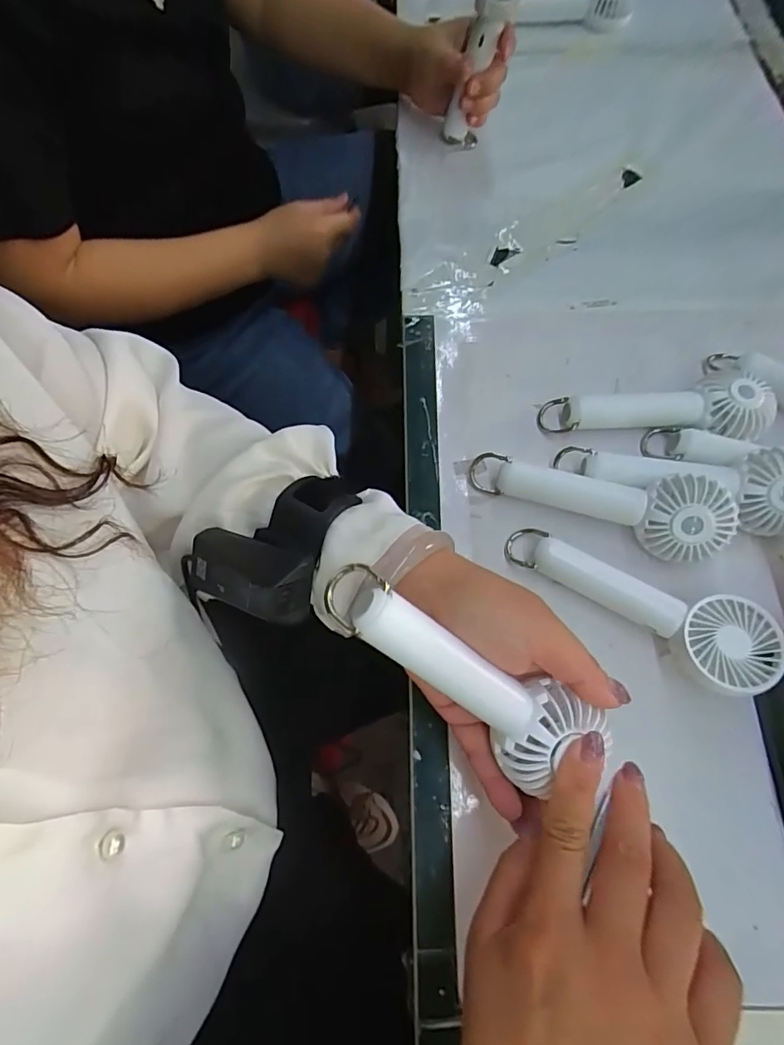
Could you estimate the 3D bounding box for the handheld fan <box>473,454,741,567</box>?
[{"bbox_3d":[0.137,-0.020,0.337,0.166,0.041,0.048,21,69,9],"label":"handheld fan"}]

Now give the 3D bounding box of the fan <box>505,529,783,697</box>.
[{"bbox_3d":[0.149,0.053,0.317,0.161,0.031,0.054,24,70,10],"label":"fan"}]

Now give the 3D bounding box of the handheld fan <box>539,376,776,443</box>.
[{"bbox_3d":[0.192,-0.081,0.373,0.155,0.033,0.046,2,68,2],"label":"handheld fan"}]

